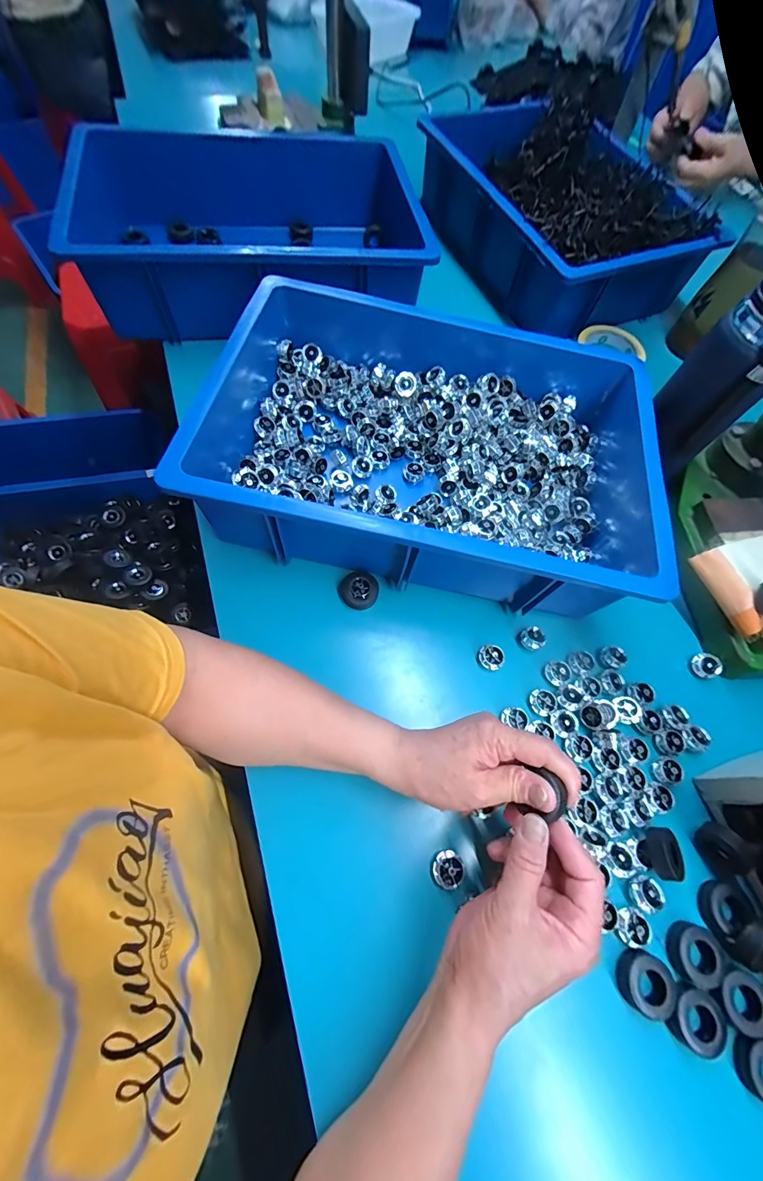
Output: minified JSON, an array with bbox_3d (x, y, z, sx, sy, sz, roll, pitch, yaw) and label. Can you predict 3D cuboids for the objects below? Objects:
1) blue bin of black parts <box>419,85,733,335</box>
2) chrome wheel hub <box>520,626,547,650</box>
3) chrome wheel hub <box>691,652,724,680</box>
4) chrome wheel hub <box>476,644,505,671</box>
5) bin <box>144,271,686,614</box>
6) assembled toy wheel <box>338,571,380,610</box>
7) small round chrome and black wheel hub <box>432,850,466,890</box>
[{"bbox_3d":[0.297,-0.676,0.712,0.347,0.130,0.499,-24,69,-14],"label":"blue bin of black parts"},{"bbox_3d":[0.154,0.049,0.408,0.022,0.013,0.022,1,65,-3],"label":"chrome wheel hub"},{"bbox_3d":[0.338,0.078,0.416,0.023,0.014,0.025,1,65,-3],"label":"chrome wheel hub"},{"bbox_3d":[0.108,0.066,0.397,0.025,0.012,0.024,1,65,-3],"label":"chrome wheel hub"},{"bbox_3d":[0.049,-0.181,0.444,0.456,0.113,0.357,12,65,2],"label":"bin"},{"bbox_3d":[-0.022,0.000,0.415,0.039,0.015,0.037,1,65,-3],"label":"assembled toy wheel"},{"bbox_3d":[0.054,0.223,0.321,0.025,0.012,0.023,1,65,-3],"label":"small round chrome and black wheel hub"}]

